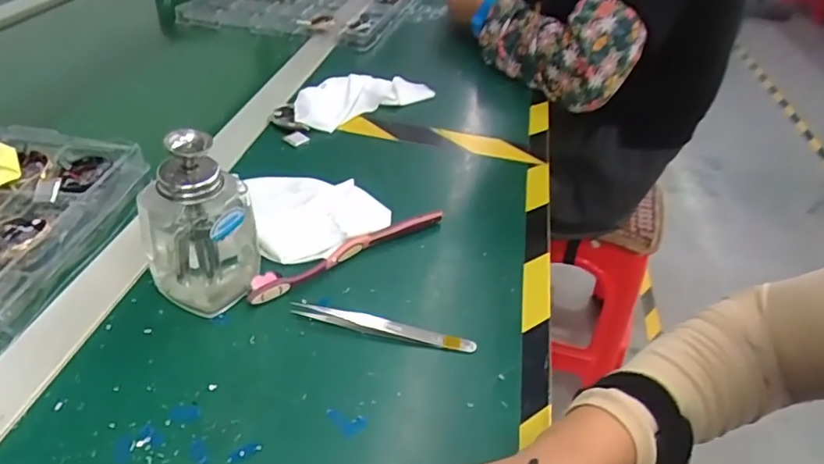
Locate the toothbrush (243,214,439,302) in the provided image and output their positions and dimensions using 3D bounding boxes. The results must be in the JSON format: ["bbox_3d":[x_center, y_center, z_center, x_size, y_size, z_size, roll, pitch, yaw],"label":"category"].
[{"bbox_3d":[-0.048,0.015,0.440,0.177,0.016,0.017,-24,48,-34],"label":"toothbrush"}]

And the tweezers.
[{"bbox_3d":[-0.019,0.065,0.383,0.127,0.011,0.012,11,38,4],"label":"tweezers"}]

